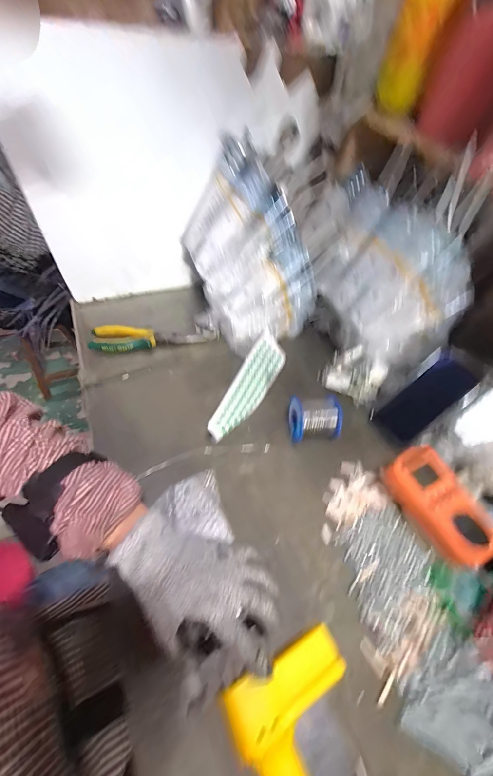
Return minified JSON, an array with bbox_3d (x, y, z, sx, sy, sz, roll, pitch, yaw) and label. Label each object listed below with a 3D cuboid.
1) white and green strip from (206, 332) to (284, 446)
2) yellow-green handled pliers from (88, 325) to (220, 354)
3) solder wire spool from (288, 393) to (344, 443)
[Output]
[{"bbox_3d":[0.005,-0.004,0.478,0.061,0.023,0.213,47,51,-23],"label":"white and green strip"},{"bbox_3d":[-0.163,-0.089,0.531,0.218,0.022,0.056,0,55,-6],"label":"yellow-green handled pliers"},{"bbox_3d":[0.102,0.053,0.451,0.076,0.060,0.060,-1,55,-7],"label":"solder wire spool"}]

